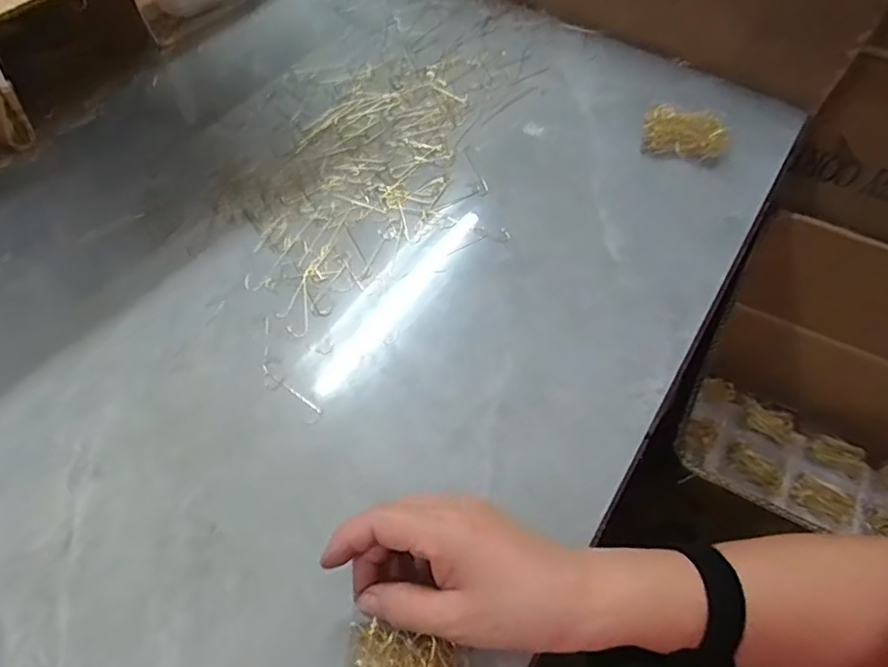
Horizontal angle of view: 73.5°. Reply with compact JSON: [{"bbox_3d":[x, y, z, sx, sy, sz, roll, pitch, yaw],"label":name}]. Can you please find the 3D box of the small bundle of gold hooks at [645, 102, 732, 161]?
[{"bbox_3d":[0.225,-0.184,0.547,0.077,0.030,0.042,14,58,7],"label":"small bundle of gold hooks"}]

